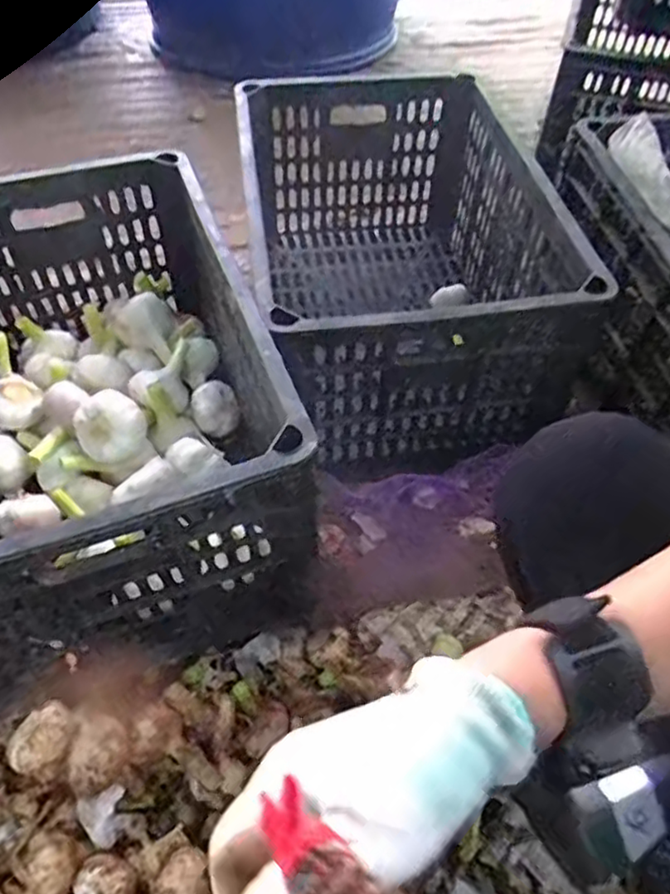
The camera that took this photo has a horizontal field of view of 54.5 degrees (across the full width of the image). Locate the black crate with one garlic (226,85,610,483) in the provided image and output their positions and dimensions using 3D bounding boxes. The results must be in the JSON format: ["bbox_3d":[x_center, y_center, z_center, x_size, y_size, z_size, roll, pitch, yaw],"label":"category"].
[{"bbox_3d":[0.061,-0.218,0.759,0.297,0.236,0.473,-7,52,-5],"label":"black crate with one garlic"}]

